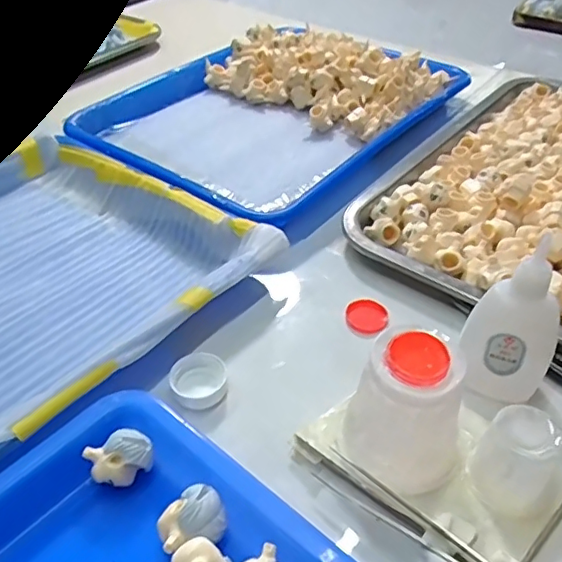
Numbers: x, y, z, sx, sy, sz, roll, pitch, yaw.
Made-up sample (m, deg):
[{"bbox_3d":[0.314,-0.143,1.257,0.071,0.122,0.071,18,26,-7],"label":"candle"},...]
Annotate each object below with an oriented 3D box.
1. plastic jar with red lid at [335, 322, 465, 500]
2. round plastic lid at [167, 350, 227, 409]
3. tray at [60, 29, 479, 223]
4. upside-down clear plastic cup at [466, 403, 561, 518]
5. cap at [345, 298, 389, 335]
[{"bbox_3d":[0.056,0.059,0.249,0.052,0.067,0.047,21,47,21],"label":"plastic jar with red lid"},{"bbox_3d":[-0.044,0.053,0.302,0.030,0.008,0.031,0,43,0],"label":"round plastic lid"},{"bbox_3d":[-0.003,-0.168,0.515,0.247,0.038,0.310,26,49,26],"label":"tray"},{"bbox_3d":[0.102,0.079,0.245,0.032,0.040,0.031,0,43,0],"label":"upside-down clear plastic cup"},{"bbox_3d":[0.053,0.022,0.345,0.025,0.004,0.028,22,48,23],"label":"cap"}]

